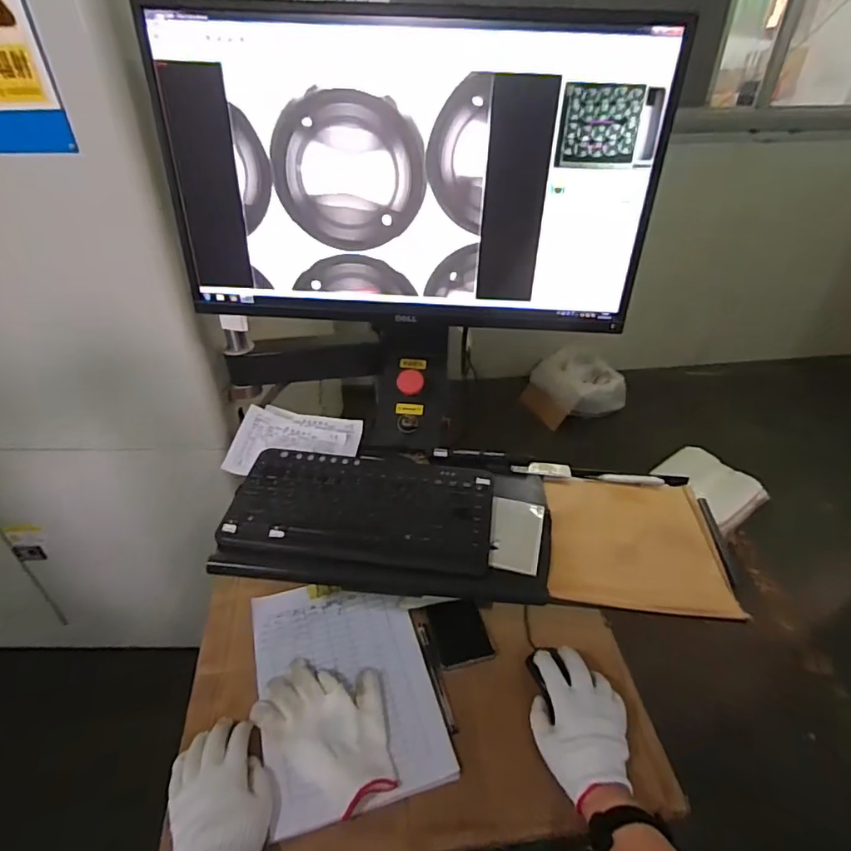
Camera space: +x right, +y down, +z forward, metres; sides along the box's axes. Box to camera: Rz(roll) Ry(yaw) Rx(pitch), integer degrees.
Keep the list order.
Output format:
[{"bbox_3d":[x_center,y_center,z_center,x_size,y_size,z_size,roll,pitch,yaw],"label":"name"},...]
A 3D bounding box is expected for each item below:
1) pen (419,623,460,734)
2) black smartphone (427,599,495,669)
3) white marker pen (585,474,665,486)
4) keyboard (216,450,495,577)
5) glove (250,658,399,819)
[{"bbox_3d":[0.015,0.320,0.690,0.013,0.007,0.144,-10,39,-13],"label":"pen"},{"bbox_3d":[0.047,0.282,0.732,0.071,0.011,0.091,-9,39,-12],"label":"black smartphone"},{"bbox_3d":[0.272,0.073,0.728,0.100,0.011,0.014,3,38,3],"label":"white marker pen"},{"bbox_3d":[-0.077,0.103,0.669,0.317,0.033,0.164,3,38,4],"label":"keyboard"},{"bbox_3d":[-0.107,0.354,0.646,0.192,0.017,0.129,28,46,31],"label":"glove"}]

